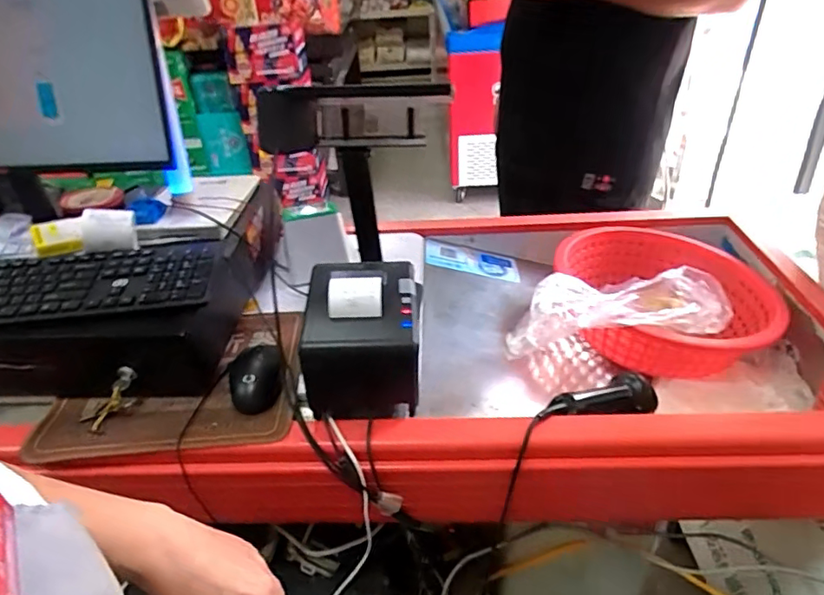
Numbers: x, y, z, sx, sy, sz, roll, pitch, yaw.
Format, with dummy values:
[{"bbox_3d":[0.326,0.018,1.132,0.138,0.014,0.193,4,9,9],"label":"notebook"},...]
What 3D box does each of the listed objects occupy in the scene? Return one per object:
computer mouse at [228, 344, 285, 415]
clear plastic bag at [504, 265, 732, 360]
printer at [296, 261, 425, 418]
[{"bbox_3d":[-0.190,0.098,0.670,0.067,0.031,0.104,-12,36,-12],"label":"computer mouse"},{"bbox_3d":[0.279,0.022,0.740,0.340,0.095,0.093,-9,35,-8],"label":"clear plastic bag"},{"bbox_3d":[-0.053,0.041,0.640,0.124,0.136,0.140,-2,35,3],"label":"printer"}]

